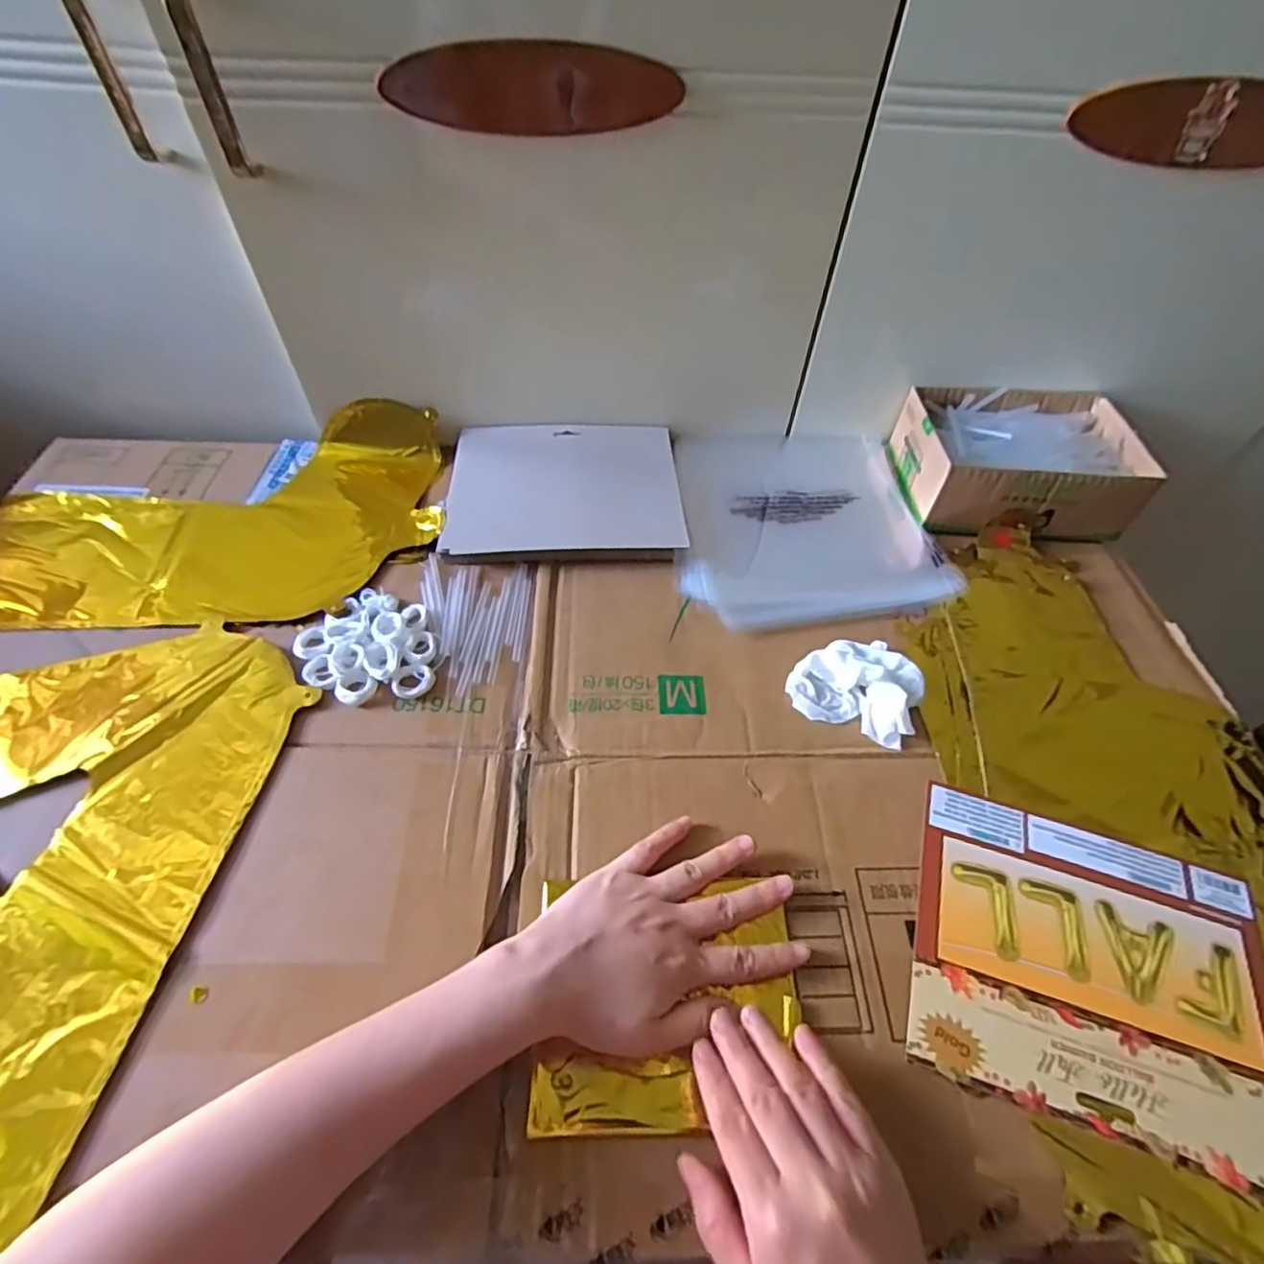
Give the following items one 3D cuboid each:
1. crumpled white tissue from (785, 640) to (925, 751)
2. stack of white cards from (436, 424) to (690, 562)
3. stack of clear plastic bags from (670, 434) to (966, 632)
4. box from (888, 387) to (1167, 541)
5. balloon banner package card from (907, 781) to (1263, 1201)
[{"bbox_3d":[0.161,0.033,0.462,0.086,0.026,0.075,19,54,12],"label":"crumpled white tissue"},{"bbox_3d":[-0.060,-0.130,0.581,0.201,0.019,0.159,-3,52,-6],"label":"stack of white cards"},{"bbox_3d":[0.147,-0.104,0.570,0.217,0.015,0.230,-3,52,-5],"label":"stack of clear plastic bags"},{"bbox_3d":[0.347,-0.153,0.585,0.189,0.067,0.133,2,52,-2],"label":"box"},{"bbox_3d":[0.258,0.185,0.361,0.187,0.009,0.161,17,53,10],"label":"balloon banner package card"}]

